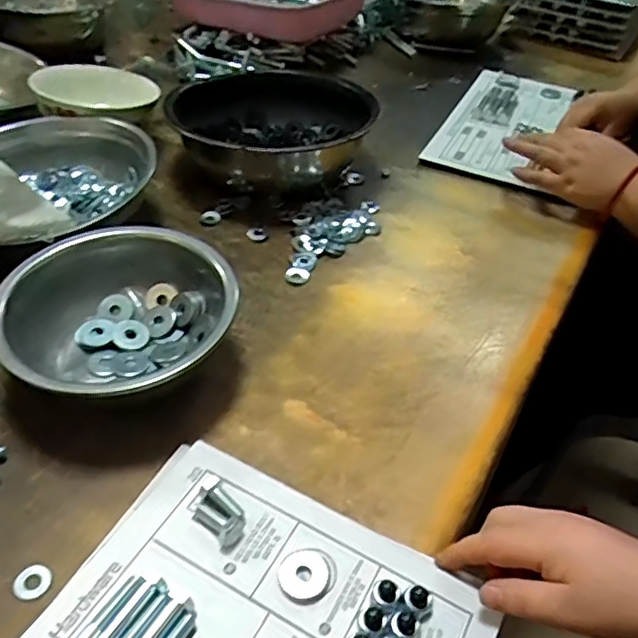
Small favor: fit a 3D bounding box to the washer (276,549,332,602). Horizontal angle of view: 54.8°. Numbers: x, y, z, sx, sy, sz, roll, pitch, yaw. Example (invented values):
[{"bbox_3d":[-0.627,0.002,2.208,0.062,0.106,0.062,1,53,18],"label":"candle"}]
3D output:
[{"bbox_3d":[-0.009,0.152,0.368,0.030,0.004,0.031,3,42,-3],"label":"washer"}]

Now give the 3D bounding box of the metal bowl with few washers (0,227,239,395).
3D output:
[{"bbox_3d":[-0.153,0.007,0.472,0.157,0.071,0.159,3,42,-3],"label":"metal bowl with few washers"}]

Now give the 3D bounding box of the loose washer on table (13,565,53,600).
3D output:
[{"bbox_3d":[-0.169,0.156,0.365,0.021,0.004,0.020,3,42,-3],"label":"loose washer on table"}]

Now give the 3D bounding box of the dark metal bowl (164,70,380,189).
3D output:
[{"bbox_3d":[-0.050,-0.220,0.721,0.177,0.077,0.184,32,48,25],"label":"dark metal bowl"}]

